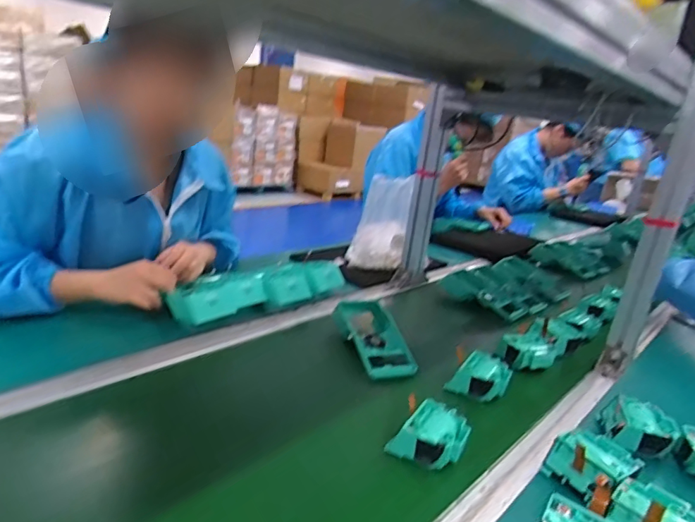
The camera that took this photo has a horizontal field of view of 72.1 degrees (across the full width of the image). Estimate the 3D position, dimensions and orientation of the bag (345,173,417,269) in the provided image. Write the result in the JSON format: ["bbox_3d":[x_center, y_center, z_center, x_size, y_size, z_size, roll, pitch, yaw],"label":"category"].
[{"bbox_3d":[0.082,-0.085,1.111,0.138,0.232,0.062,30,34,23],"label":"bag"}]

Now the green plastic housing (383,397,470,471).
[{"bbox_3d":[0.099,0.201,0.551,0.068,0.034,0.079,20,20,36],"label":"green plastic housing"}]

